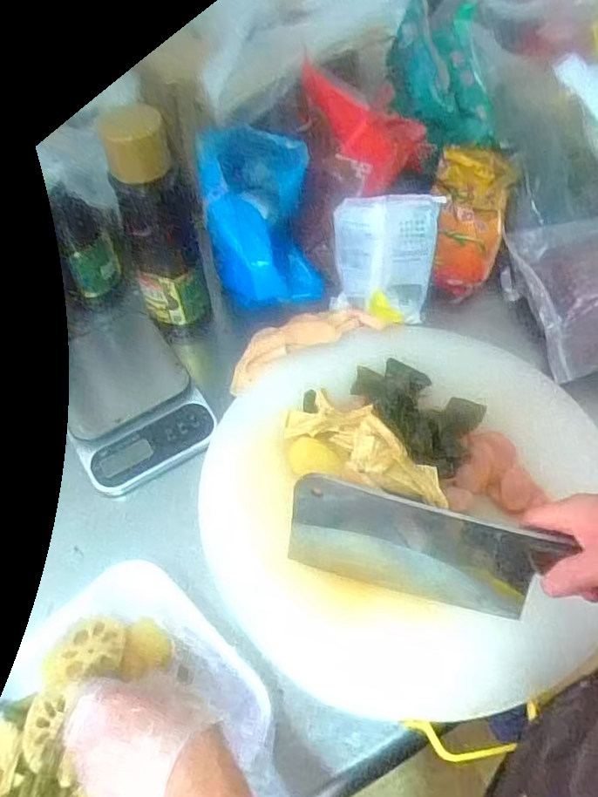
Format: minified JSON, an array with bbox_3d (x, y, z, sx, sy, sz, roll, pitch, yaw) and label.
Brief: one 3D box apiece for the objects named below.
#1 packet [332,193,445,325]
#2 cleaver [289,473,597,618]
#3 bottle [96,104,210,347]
[{"bbox_3d":[0.103,-0.174,0.752,0.123,0.162,0.023,-1,38,-5],"label":"packet"},{"bbox_3d":[0.143,0.128,0.505,0.303,0.115,0.025,9,36,16],"label":"cleaver"},{"bbox_3d":[-0.150,-0.173,0.661,0.070,0.274,0.066,-15,58,-7],"label":"bottle"}]

